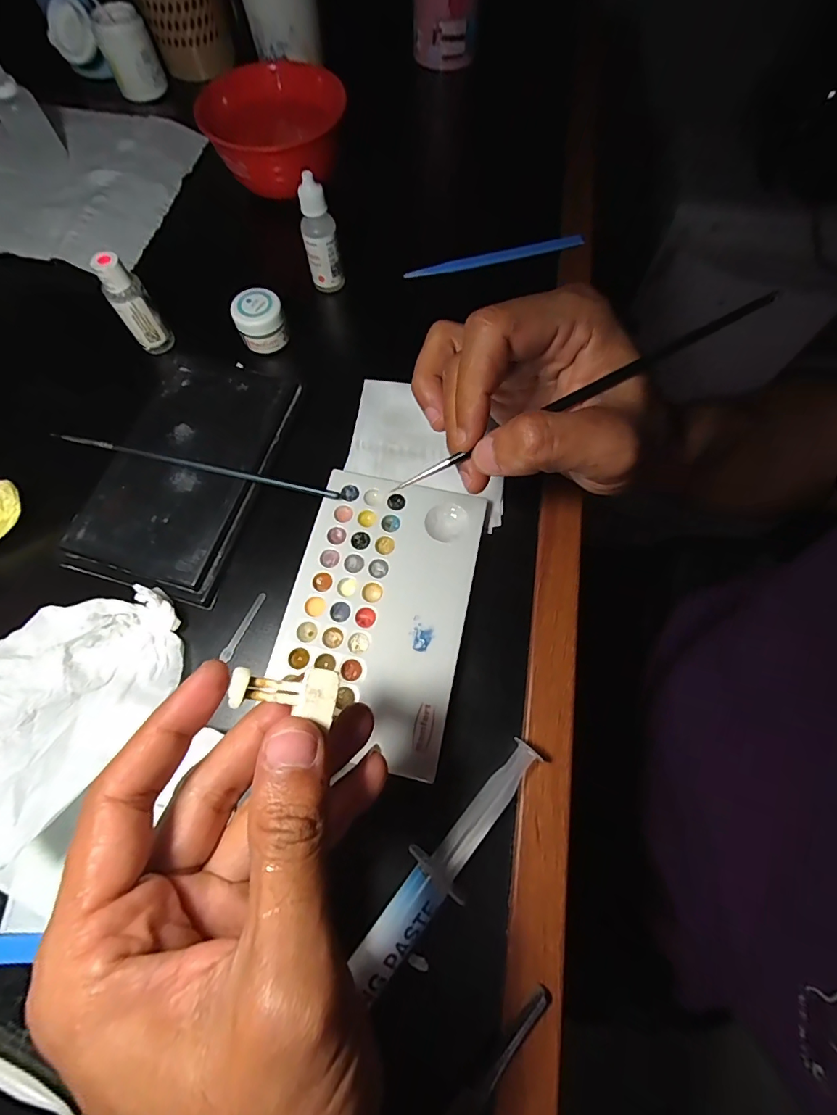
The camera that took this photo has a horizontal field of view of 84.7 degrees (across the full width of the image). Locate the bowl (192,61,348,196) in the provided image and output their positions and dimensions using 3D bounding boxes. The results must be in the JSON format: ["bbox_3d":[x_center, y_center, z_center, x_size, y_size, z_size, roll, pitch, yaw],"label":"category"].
[{"bbox_3d":[-0.111,-0.336,0.363,0.104,0.048,0.098,-4,69,-2],"label":"bowl"}]

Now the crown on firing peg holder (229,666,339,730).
[{"bbox_3d":[-0.040,0.040,0.139,0.031,0.008,0.015,7,69,4],"label":"crown on firing peg holder"}]

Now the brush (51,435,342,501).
[{"bbox_3d":[-0.129,-0.053,0.268,0.170,0.006,0.006,12,69,5],"label":"brush"}]

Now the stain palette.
[{"bbox_3d":[-0.022,0.025,0.245,0.092,0.009,0.145,12,69,5],"label":"stain palette"}]

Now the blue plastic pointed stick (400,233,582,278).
[{"bbox_3d":[0.058,-0.232,0.353,0.137,0.013,0.008,-9,69,-3],"label":"blue plastic pointed stick"}]

